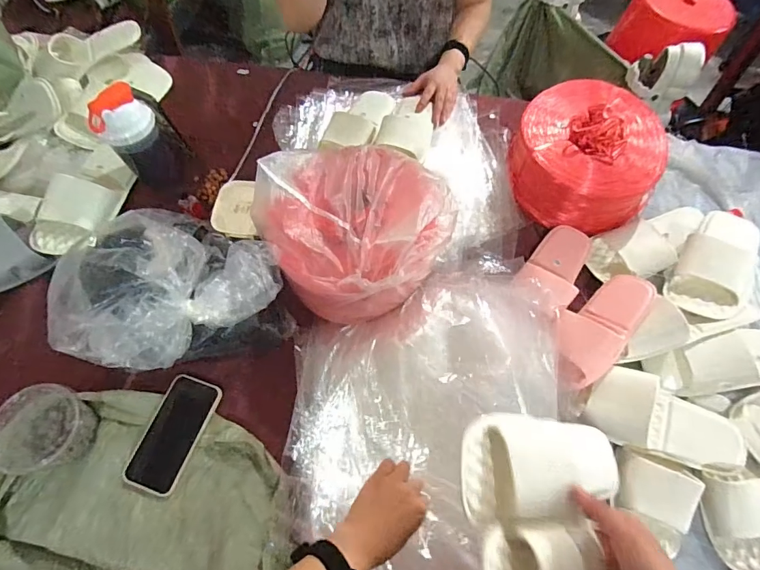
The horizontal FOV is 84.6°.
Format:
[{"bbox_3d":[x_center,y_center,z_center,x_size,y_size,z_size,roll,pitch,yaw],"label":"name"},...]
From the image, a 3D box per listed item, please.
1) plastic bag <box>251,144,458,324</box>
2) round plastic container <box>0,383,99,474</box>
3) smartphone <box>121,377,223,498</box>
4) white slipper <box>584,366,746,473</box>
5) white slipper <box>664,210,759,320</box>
[{"bbox_3d":[-0.035,-0.095,0.677,0.293,0.154,0.262,-31,67,-14],"label":"plastic bag"},{"bbox_3d":[-0.484,0.205,0.602,0.117,0.067,0.107,0,64,0],"label":"round plastic container"},{"bbox_3d":[-0.312,0.222,0.629,0.082,0.014,0.163,18,65,9],"label":"smartphone"},{"bbox_3d":[0.424,0.194,0.608,0.211,0.053,0.098,16,65,8],"label":"white slipper"},{"bbox_3d":[0.584,-0.048,0.717,0.112,0.063,0.266,36,69,16],"label":"white slipper"}]

